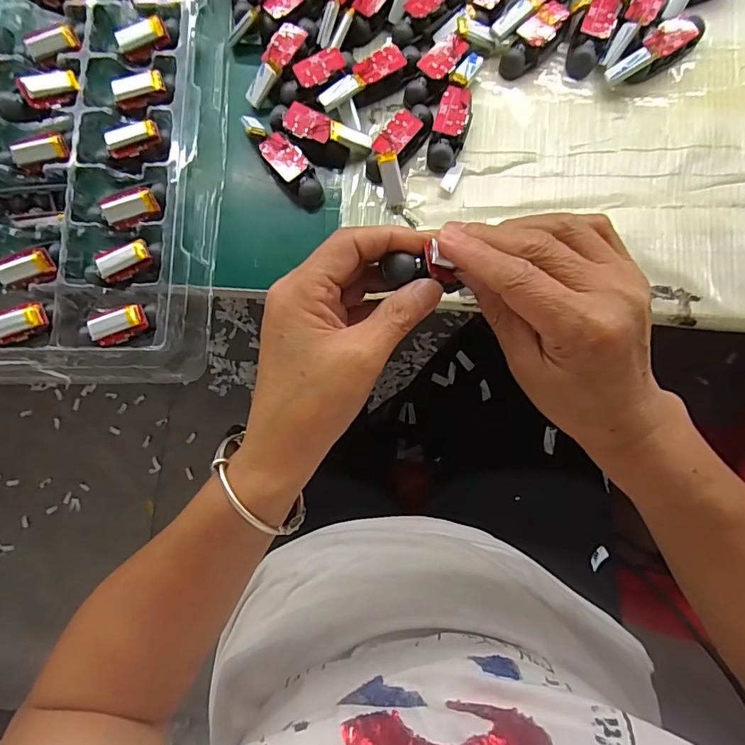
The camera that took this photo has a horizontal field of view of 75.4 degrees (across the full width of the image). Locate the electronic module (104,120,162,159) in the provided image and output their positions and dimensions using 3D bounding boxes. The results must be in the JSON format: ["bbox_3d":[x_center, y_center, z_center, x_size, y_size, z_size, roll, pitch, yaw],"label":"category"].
[{"bbox_3d":[-0.169,-0.165,0.339,0.037,0.012,0.014,-20,80,-1],"label":"electronic module"}]

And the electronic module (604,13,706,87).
[{"bbox_3d":[0.203,-0.230,0.343,0.079,0.019,0.025,-35,81,-3],"label":"electronic module"}]

